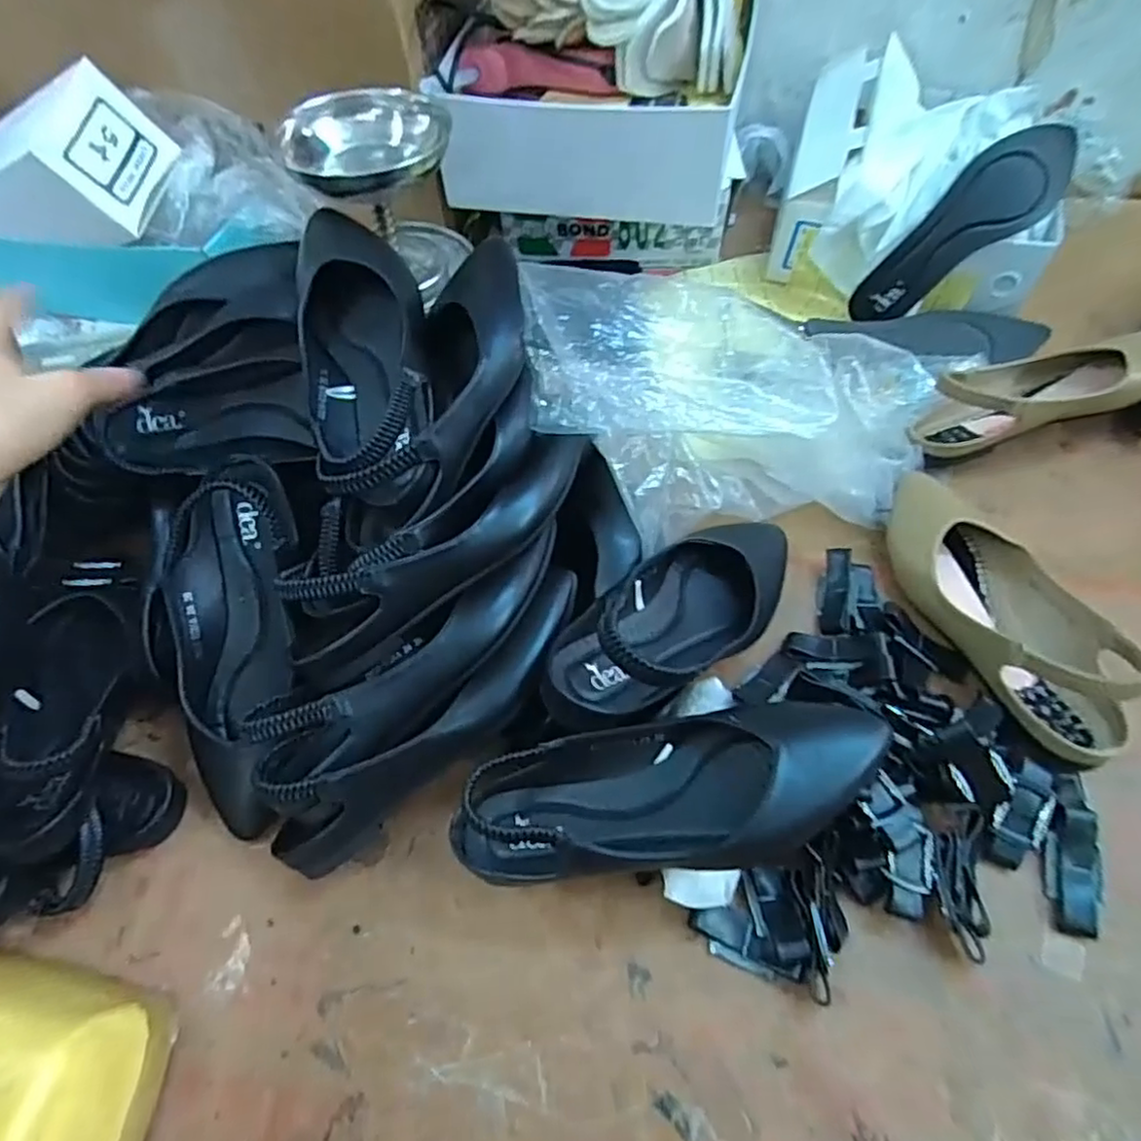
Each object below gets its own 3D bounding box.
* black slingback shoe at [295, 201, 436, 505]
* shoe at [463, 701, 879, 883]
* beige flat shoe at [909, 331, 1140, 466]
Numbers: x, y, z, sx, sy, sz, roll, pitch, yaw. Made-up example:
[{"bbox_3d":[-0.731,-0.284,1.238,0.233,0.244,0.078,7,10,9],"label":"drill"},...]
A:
[{"bbox_3d":[-0.134,-0.144,0.430,0.079,0.056,0.226,-10,57,-4],"label":"black slingback shoe"},{"bbox_3d":[0.053,0.122,0.367,0.236,0.059,0.082,-7,57,-2],"label":"shoe"},{"bbox_3d":[0.408,-0.157,0.579,0.229,0.066,0.086,-15,58,-7],"label":"beige flat shoe"}]

